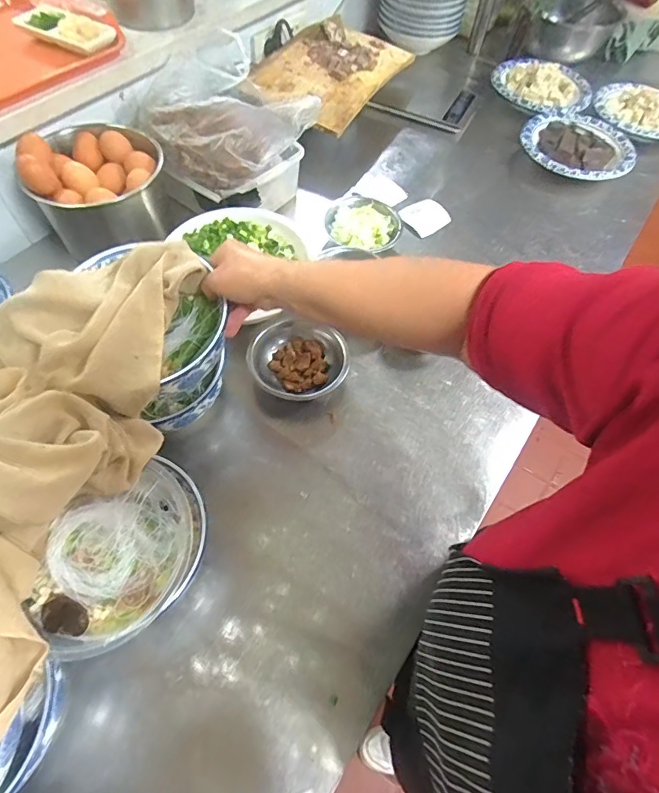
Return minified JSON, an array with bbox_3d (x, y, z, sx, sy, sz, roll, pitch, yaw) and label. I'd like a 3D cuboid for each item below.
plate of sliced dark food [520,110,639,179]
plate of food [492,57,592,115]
[{"bbox_3d":[0.509,-0.511,0.900,0.215,0.027,0.219,-1,61,1],"label":"plate of sliced dark food"},{"bbox_3d":[0.474,-0.700,1.005,0.213,0.039,0.175,23,64,14],"label":"plate of food"}]

